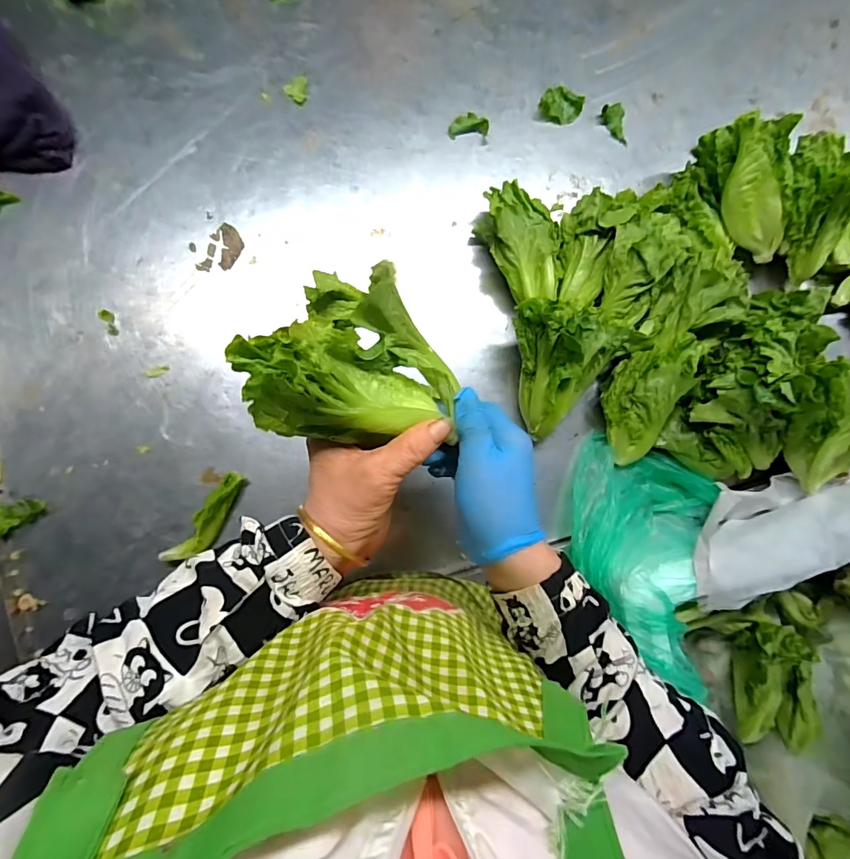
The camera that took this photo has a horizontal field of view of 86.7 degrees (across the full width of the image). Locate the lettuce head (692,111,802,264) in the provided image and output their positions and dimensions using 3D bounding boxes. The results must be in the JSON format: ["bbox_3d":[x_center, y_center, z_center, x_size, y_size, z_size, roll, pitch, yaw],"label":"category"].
[{"bbox_3d":[0.331,-0.243,0.470,0.071,0.086,0.124,-10,90,-8],"label":"lettuce head"}]

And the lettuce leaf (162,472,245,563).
[{"bbox_3d":[-0.199,0.084,0.415,0.029,0.029,0.094,35,83,-5],"label":"lettuce leaf"}]

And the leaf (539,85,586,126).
[{"bbox_3d":[0.147,-0.350,0.486,0.044,0.007,0.038,22,85,-6],"label":"leaf"}]

